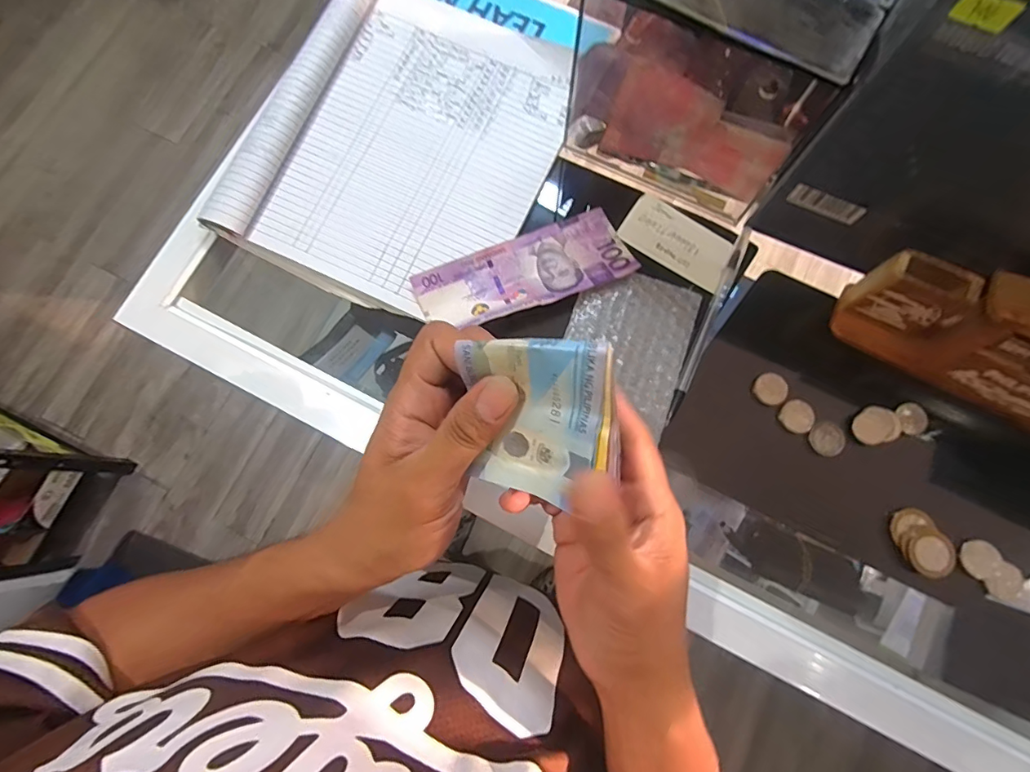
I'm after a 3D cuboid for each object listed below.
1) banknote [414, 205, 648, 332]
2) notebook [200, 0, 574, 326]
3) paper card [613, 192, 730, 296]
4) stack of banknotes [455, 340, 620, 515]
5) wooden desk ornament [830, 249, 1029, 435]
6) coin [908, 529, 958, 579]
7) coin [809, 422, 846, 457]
[{"bbox_3d":[0.008,-0.081,0.367,0.156,0.016,0.062,-25,79,-4],"label":"banknote"},{"bbox_3d":[-0.085,-0.190,0.382,0.208,0.024,0.250,25,80,6],"label":"notebook"},{"bbox_3d":[0.124,-0.111,0.379,0.084,0.004,0.041,33,91,5],"label":"paper card"},{"bbox_3d":[0.012,0.016,0.225,0.068,0.009,0.075,2,113,21],"label":"stack of banknotes"},{"bbox_3d":[0.344,-0.013,0.321,0.237,0.078,0.052,25,80,6],"label":"wooden desk ornament"},{"bbox_3d":[0.280,0.112,0.331,0.030,0.006,0.030,0,82,2],"label":"coin"},{"bbox_3d":[0.222,0.038,0.350,0.022,0.004,0.023,-3,72,10],"label":"coin"}]

